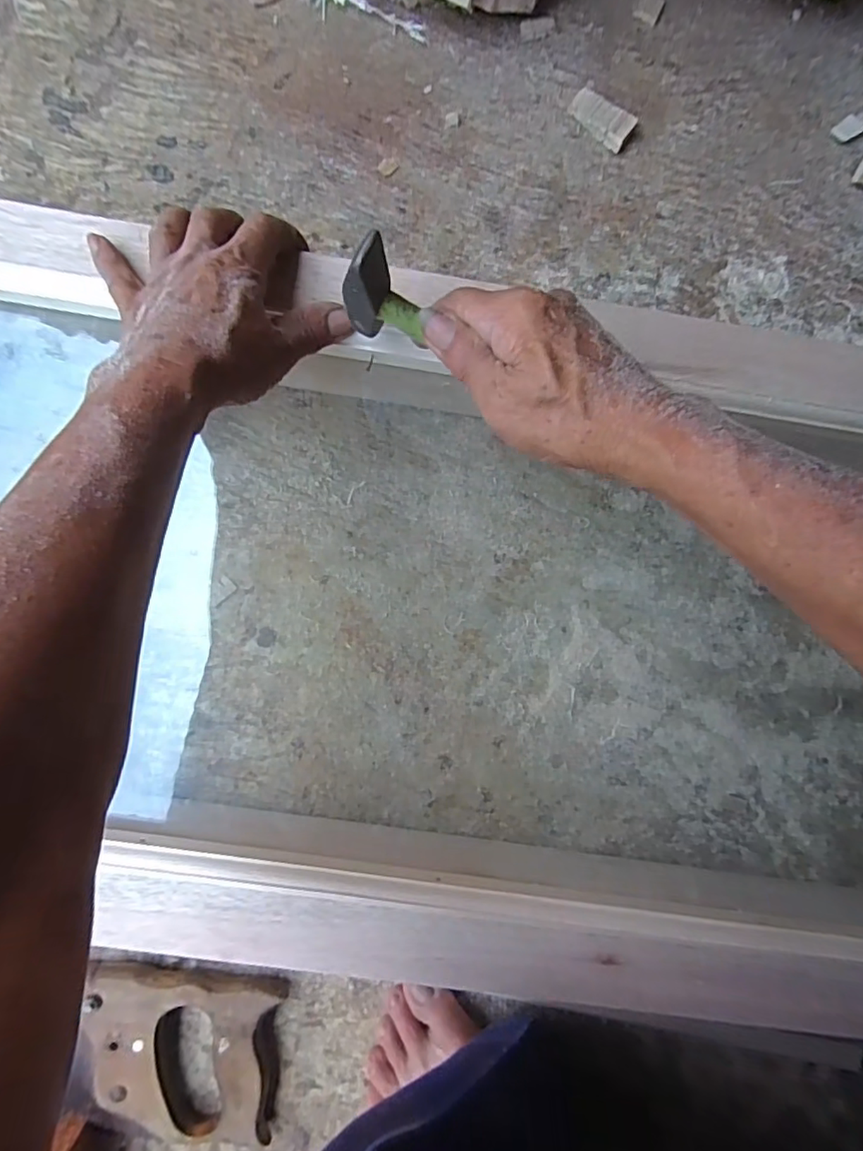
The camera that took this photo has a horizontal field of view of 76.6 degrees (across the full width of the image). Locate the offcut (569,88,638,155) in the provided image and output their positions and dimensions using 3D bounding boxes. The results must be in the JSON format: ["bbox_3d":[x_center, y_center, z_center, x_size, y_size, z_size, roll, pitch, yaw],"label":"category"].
[{"bbox_3d":[0.149,-0.403,0.481,0.059,0.015,0.025,42,86,1],"label":"offcut"}]

